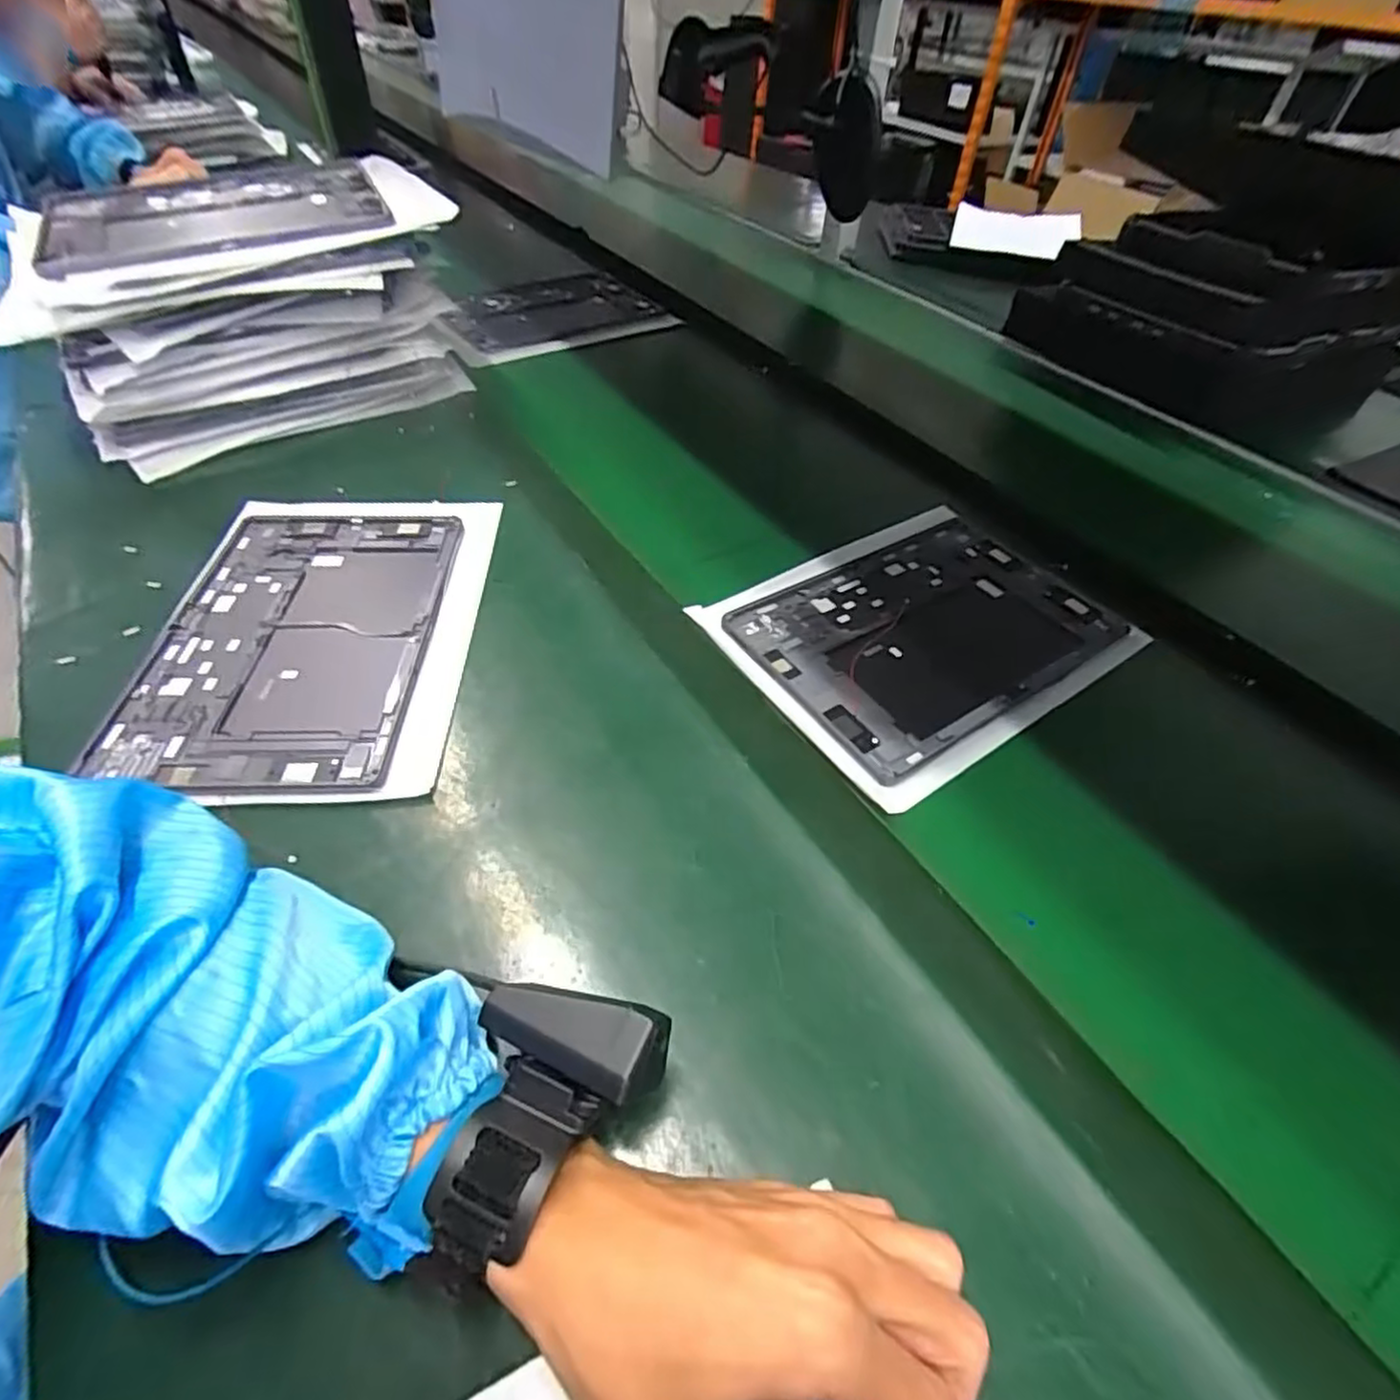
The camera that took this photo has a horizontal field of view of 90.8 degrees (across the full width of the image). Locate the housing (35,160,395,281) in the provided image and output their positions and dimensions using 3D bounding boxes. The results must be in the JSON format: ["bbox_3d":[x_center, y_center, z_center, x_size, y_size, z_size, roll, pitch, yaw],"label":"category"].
[{"bbox_3d":[-0.402,-0.405,0.577,0.252,0.012,0.178,-20,56,-15],"label":"housing"}]

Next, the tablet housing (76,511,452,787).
[{"bbox_3d":[-0.263,-0.044,0.455,0.167,0.013,0.252,1,48,-6],"label":"tablet housing"}]

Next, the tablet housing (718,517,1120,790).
[{"bbox_3d":[0.161,-0.051,0.491,0.247,0.011,0.176,-26,55,-27],"label":"tablet housing"}]

